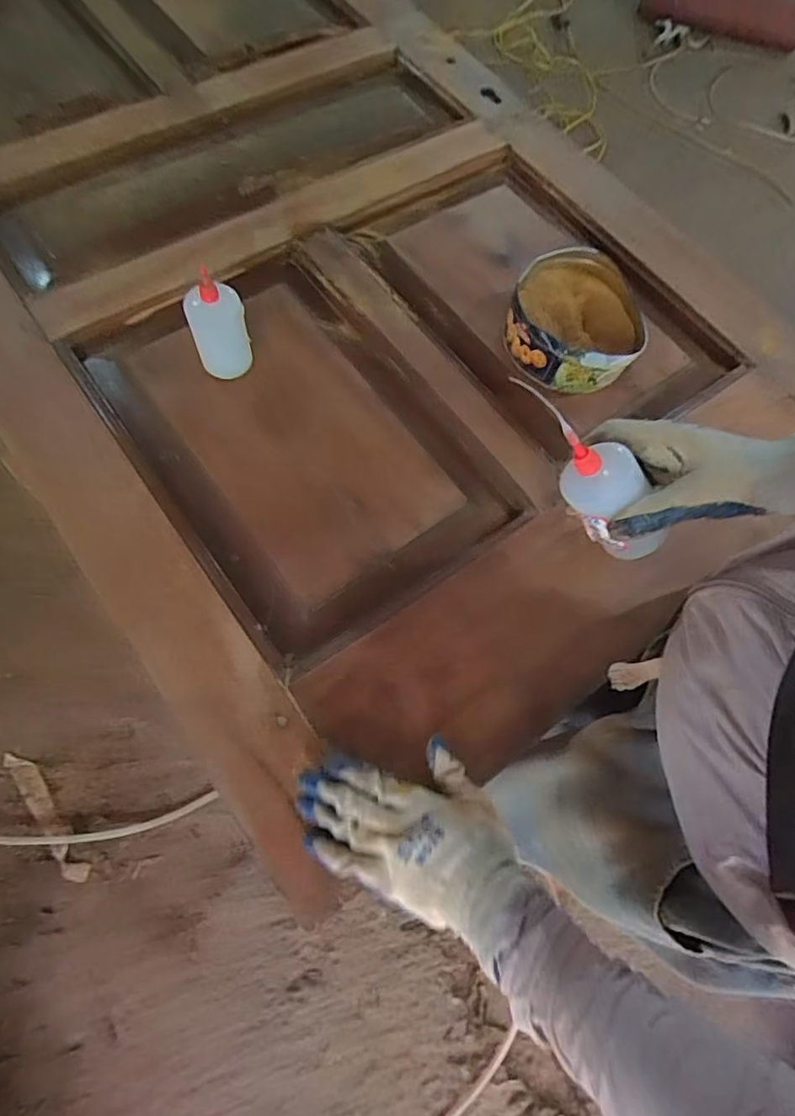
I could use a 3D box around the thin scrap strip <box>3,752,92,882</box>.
[{"bbox_3d":[-0.673,0.491,1.149,0.045,0.015,0.286,-36,71,-16],"label":"thin scrap strip"}]

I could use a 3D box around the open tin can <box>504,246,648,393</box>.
[{"bbox_3d":[0.203,-0.270,0.682,0.147,0.059,0.162,21,65,6],"label":"open tin can"}]

